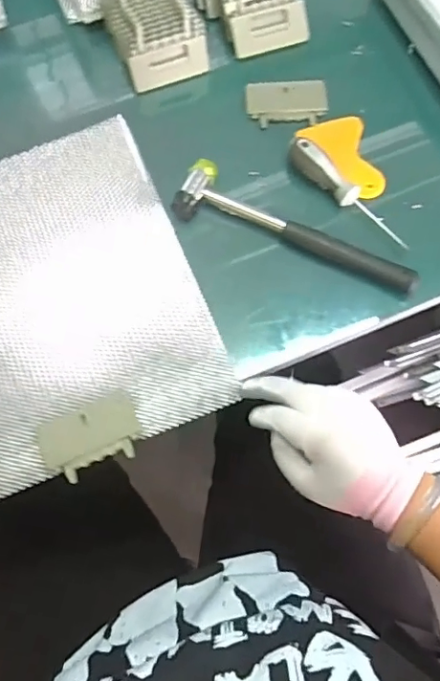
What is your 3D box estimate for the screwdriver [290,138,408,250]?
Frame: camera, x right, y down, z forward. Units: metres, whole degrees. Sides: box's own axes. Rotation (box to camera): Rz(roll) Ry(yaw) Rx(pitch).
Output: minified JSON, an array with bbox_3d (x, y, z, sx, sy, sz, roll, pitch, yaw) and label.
[{"bbox_3d":[0.126,-0.145,0.529,0.020,0.028,0.145,-42,74,-12],"label":"screwdriver"}]

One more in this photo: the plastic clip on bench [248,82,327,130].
[{"bbox_3d":[0.073,-0.257,0.580,0.085,0.014,0.050,-4,70,1],"label":"plastic clip on bench"}]

